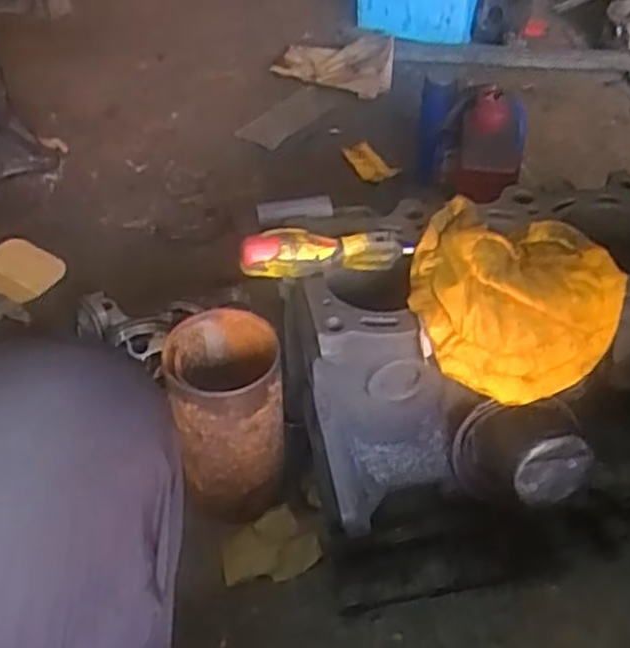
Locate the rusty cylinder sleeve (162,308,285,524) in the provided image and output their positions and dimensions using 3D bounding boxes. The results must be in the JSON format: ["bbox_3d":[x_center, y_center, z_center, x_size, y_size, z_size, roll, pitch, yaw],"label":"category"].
[{"bbox_3d":[-0.075,0.089,0.719,0.095,0.183,0.098,-3,45,-1],"label":"rusty cylinder sleeve"}]

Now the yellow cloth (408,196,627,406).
[{"bbox_3d":[0.147,-0.019,0.585,0.147,0.067,0.139,5,46,7],"label":"yellow cloth"}]

